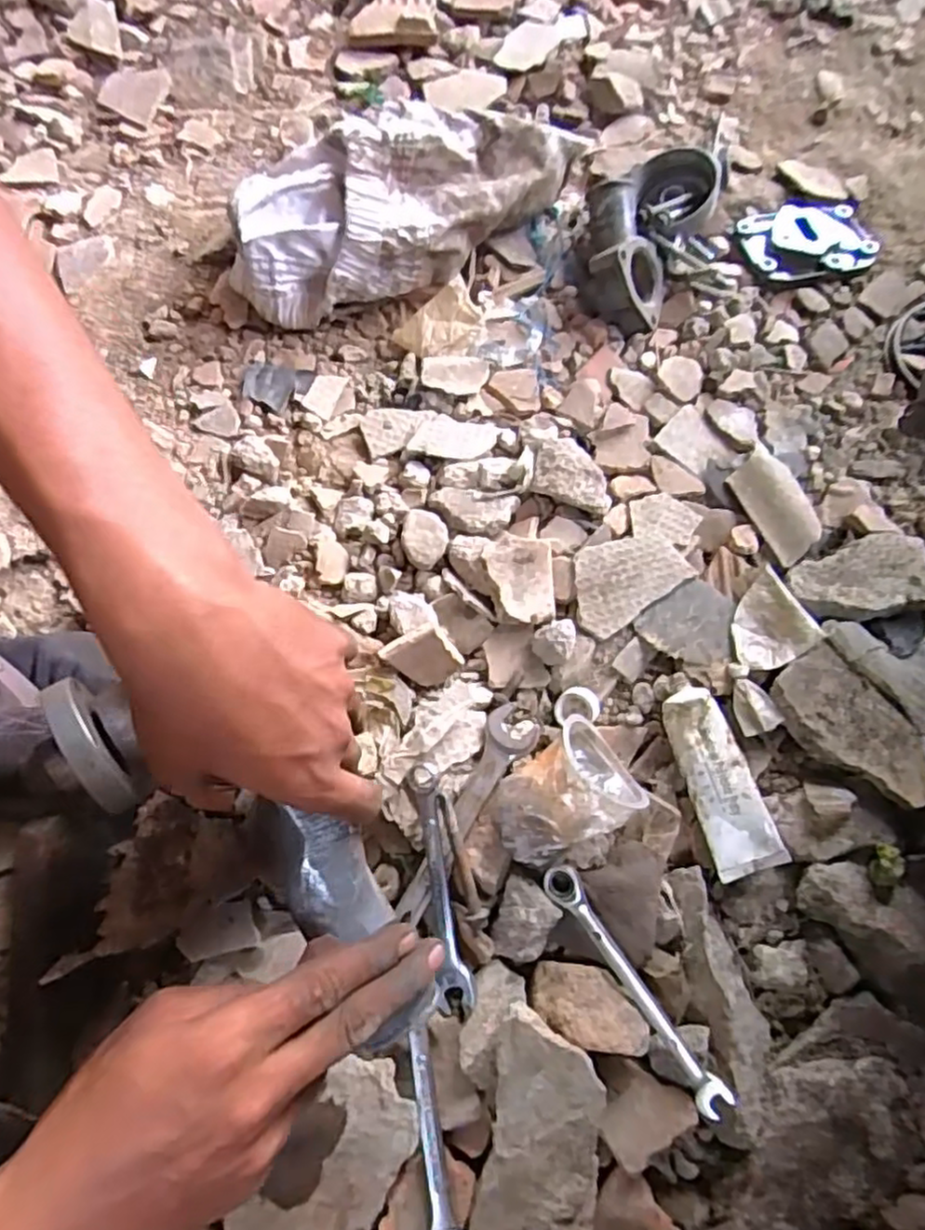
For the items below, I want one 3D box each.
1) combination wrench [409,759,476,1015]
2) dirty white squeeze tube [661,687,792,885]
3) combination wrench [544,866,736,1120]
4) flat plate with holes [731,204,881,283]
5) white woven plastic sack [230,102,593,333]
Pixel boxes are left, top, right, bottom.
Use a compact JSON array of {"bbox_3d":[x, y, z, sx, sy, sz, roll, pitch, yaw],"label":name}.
[{"bbox_3d":[-0.014,0.169,0.432,0.024,0.012,0.151,-9,84,-4],"label":"combination wrench"},{"bbox_3d":[0.168,0.107,0.456,0.045,0.015,0.118,-15,72,-6],"label":"dirty white squeeze tube"},{"bbox_3d":[0.100,0.217,0.413,0.020,0.008,0.154,-33,74,-12],"label":"combination wrench"},{"bbox_3d":[0.306,-0.336,0.621,0.105,0.016,0.083,-8,71,-4],"label":"flat plate with holes"},{"bbox_3d":[-0.044,-0.341,0.570,0.304,0.093,0.094,-27,70,-8],"label":"white woven plastic sack"}]

